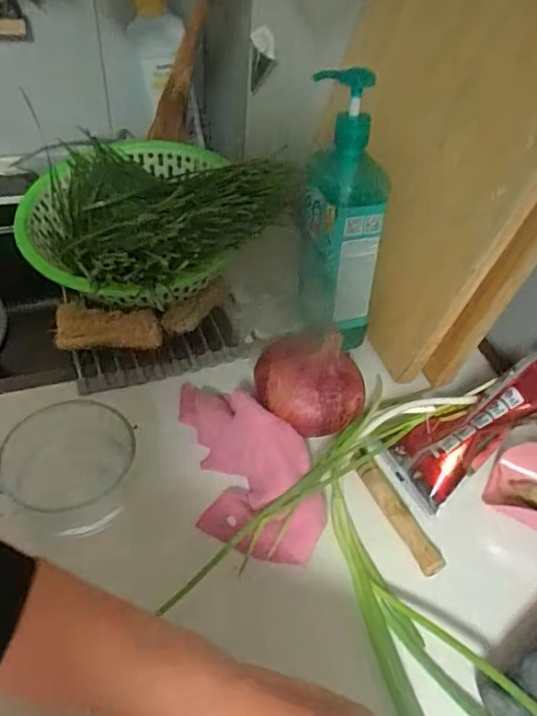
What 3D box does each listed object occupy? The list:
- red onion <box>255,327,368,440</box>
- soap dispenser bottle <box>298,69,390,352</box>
[{"bbox_3d":[0.040,0.027,0.536,0.108,0.086,0.083,15,48,8],"label":"red onion"},{"bbox_3d":[0.075,-0.141,0.556,0.066,0.260,0.094,-8,49,-13],"label":"soap dispenser bottle"}]

